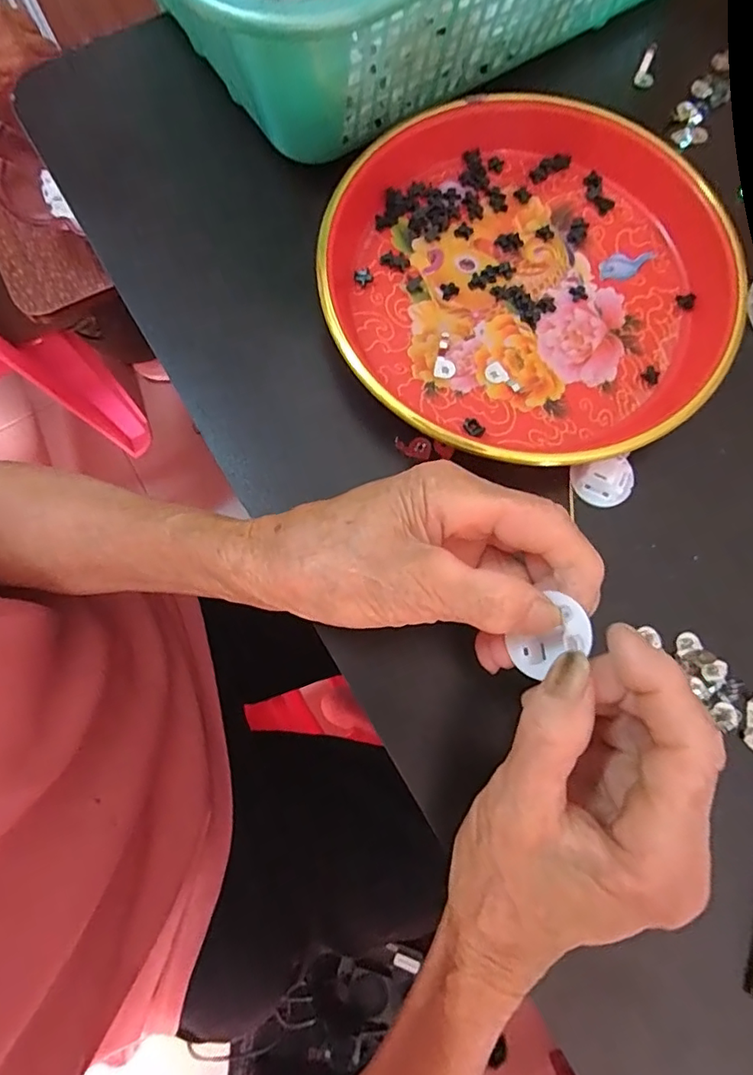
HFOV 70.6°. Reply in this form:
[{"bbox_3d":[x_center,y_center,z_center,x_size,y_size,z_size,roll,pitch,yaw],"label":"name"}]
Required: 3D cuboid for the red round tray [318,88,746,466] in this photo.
[{"bbox_3d":[0.089,-0.148,0.288,0.207,0.027,0.236,41,80,7],"label":"red round tray"}]

